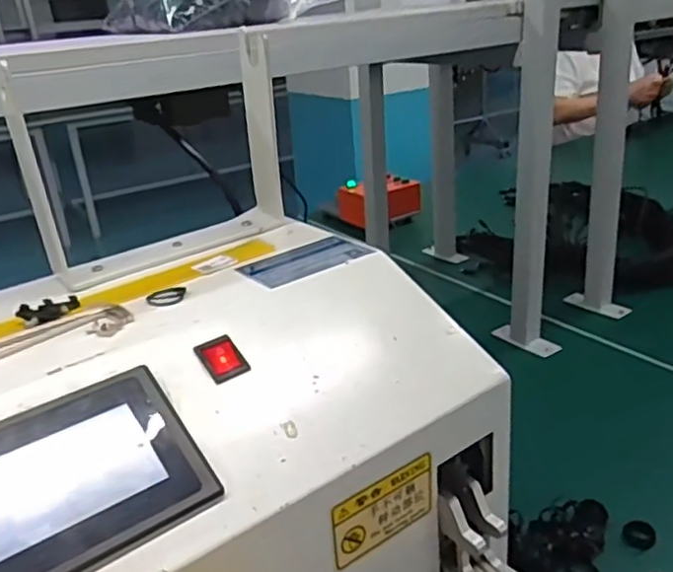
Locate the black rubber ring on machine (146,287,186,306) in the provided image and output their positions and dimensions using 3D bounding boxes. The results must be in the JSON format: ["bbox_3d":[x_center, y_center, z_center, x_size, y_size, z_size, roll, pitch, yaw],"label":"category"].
[{"bbox_3d":[-0.124,0.007,0.479,0.028,0.004,0.026,-3,26,2],"label":"black rubber ring on machine"}]

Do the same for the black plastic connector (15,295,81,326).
[{"bbox_3d":[-0.201,0.016,0.461,0.041,0.011,0.019,-18,27,-29],"label":"black plastic connector"}]

